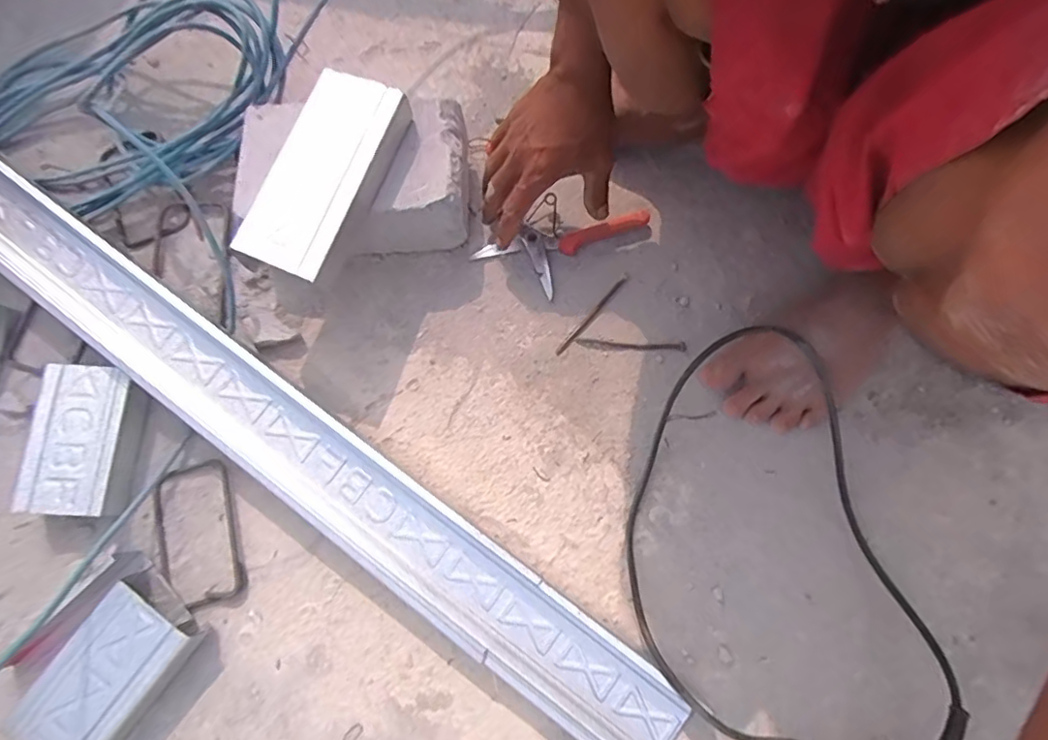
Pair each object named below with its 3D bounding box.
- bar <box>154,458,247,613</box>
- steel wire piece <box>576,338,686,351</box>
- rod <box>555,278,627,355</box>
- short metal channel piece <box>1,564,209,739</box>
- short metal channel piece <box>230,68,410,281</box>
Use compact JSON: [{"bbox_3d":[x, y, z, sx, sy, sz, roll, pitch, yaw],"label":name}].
[{"bbox_3d":[-0.283,0.142,0.495,0.066,0.007,0.120,-16,75,-3],"label":"bar"},{"bbox_3d":[0.099,-0.023,0.529,0.100,0.004,0.009,2,75,2],"label":"steel wire piece"},{"bbox_3d":[0.063,-0.051,0.535,0.006,0.004,0.097,40,80,11],"label":"rod"},{"bbox_3d":[-0.332,0.238,0.452,0.094,0.042,0.136,37,79,11],"label":"short metal channel piece"},{"bbox_3d":[-0.162,-0.160,0.465,0.075,0.029,0.175,19,76,7],"label":"short metal channel piece"}]

